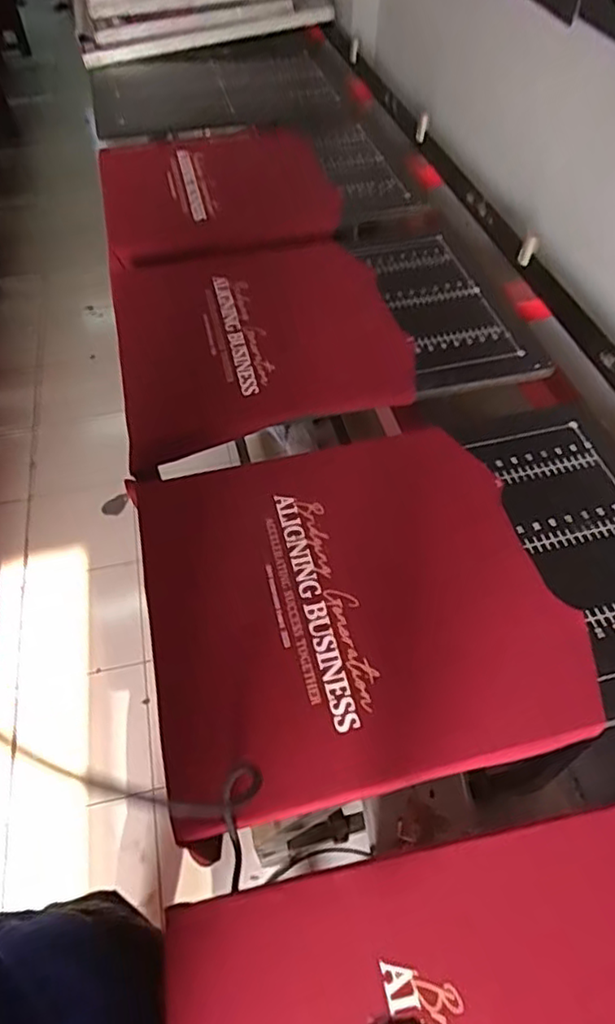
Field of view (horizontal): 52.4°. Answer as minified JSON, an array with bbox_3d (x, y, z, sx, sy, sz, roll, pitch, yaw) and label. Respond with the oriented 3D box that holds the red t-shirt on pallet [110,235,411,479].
[{"bbox_3d":[-0.075,-0.286,0.969,0.420,0.042,0.449,-12,54,-8],"label":"red t-shirt on pallet"}]

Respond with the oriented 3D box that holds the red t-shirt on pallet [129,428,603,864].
[{"bbox_3d":[0.041,0.086,0.678,0.422,0.044,0.424,-13,54,-9],"label":"red t-shirt on pallet"}]

